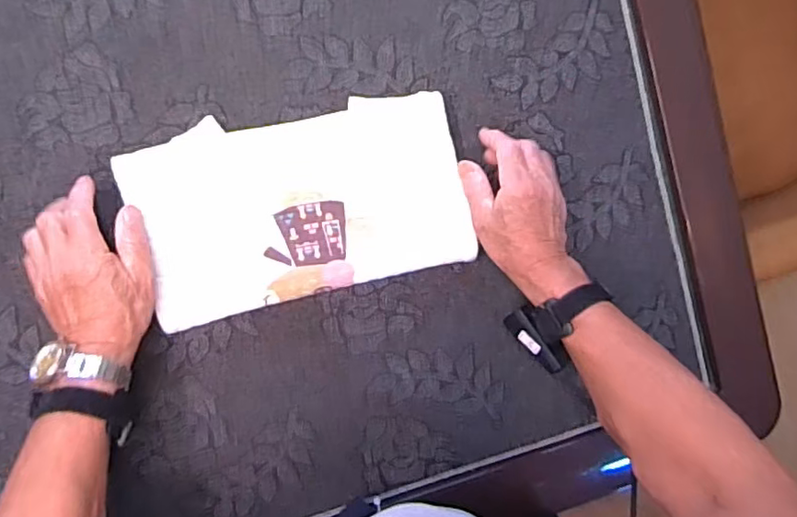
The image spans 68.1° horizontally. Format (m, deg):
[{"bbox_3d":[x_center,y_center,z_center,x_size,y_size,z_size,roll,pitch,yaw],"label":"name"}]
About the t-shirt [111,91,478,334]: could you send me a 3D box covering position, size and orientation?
[{"bbox_3d":[-0.091,-0.053,0.580,0.307,0.023,0.177,-13,94,-8],"label":"t-shirt"}]

